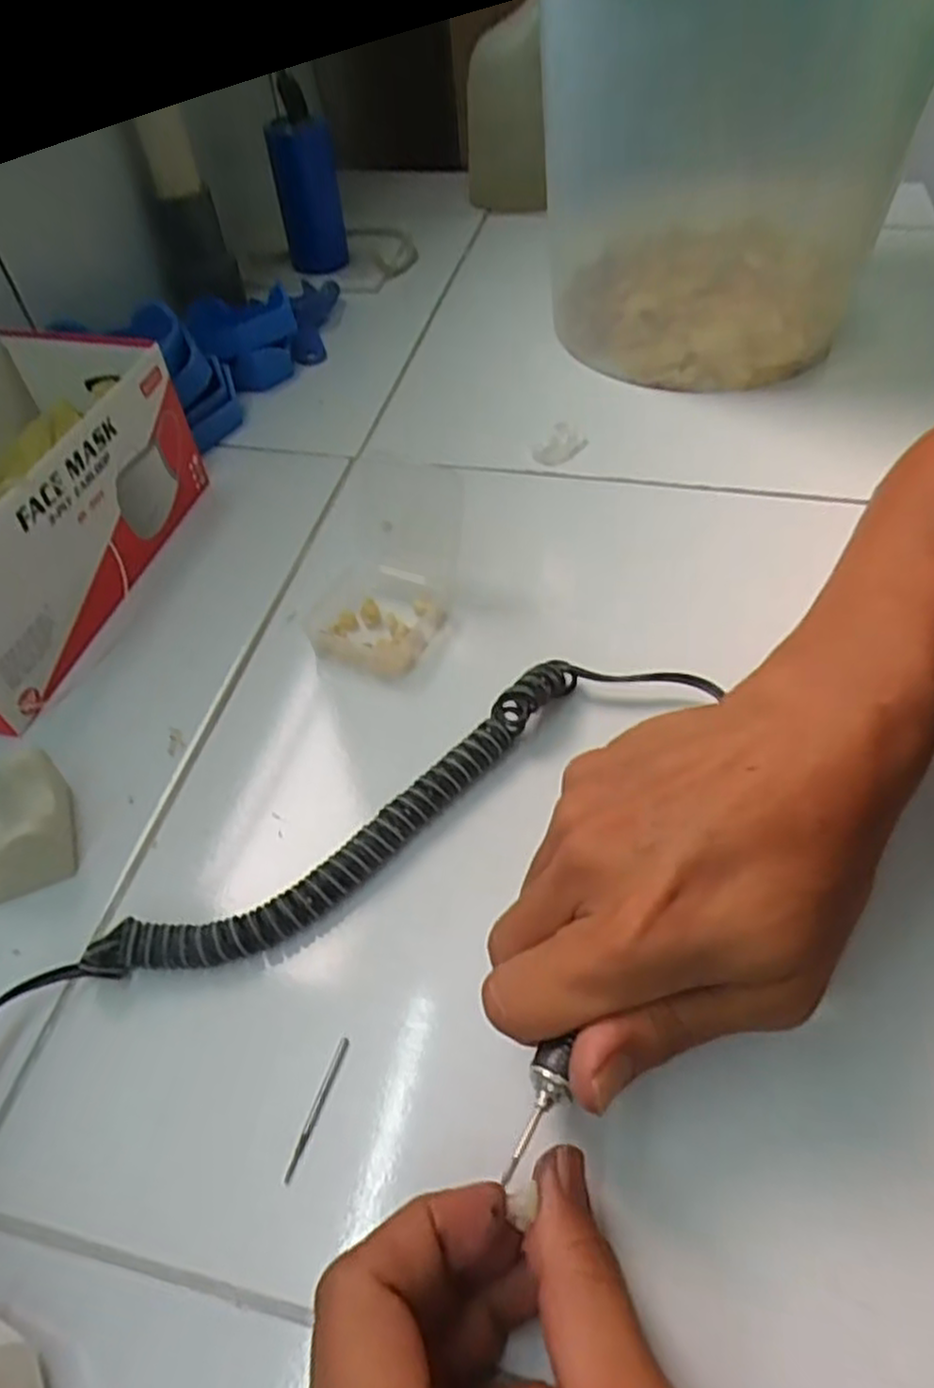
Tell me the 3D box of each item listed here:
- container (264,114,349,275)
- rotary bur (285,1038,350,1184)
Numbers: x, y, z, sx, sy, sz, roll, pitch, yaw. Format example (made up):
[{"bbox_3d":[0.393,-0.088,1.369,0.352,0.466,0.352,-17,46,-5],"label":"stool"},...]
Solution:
[{"bbox_3d":[-0.132,-0.418,0.629,0.049,0.106,0.047,-7,51,-4],"label":"container"},{"bbox_3d":[-0.049,0.134,0.246,0.004,0.004,0.043,14,53,13],"label":"rotary bur"}]

